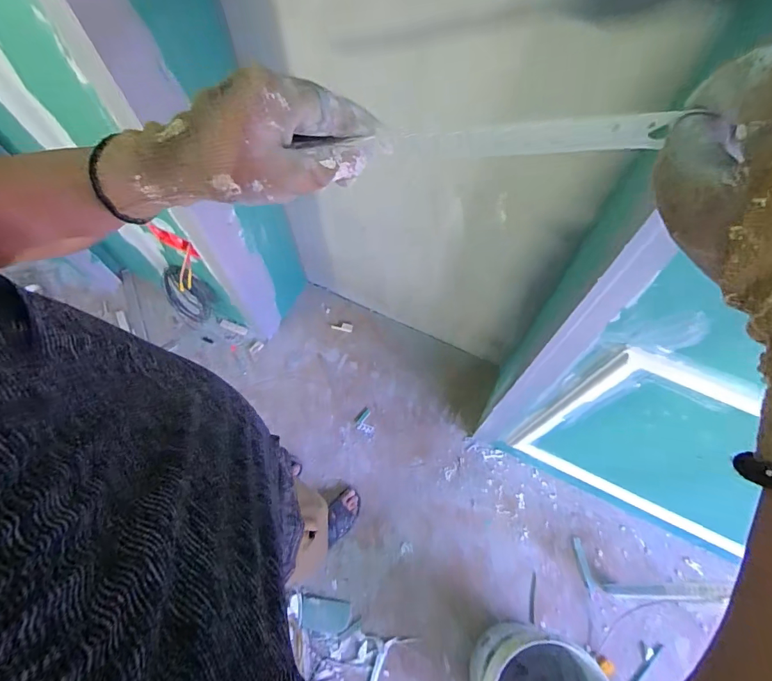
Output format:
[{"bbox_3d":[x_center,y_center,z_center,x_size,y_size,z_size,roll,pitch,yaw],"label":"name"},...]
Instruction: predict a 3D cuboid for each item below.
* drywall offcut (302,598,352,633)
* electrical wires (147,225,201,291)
[{"bbox_3d":[-0.193,0.882,1.343,0.155,0.009,0.084,12,55,-6],"label":"drywall offcut"},{"bbox_3d":[-0.673,-0.258,1.388,0.166,0.245,0.028,11,47,21],"label":"electrical wires"}]

